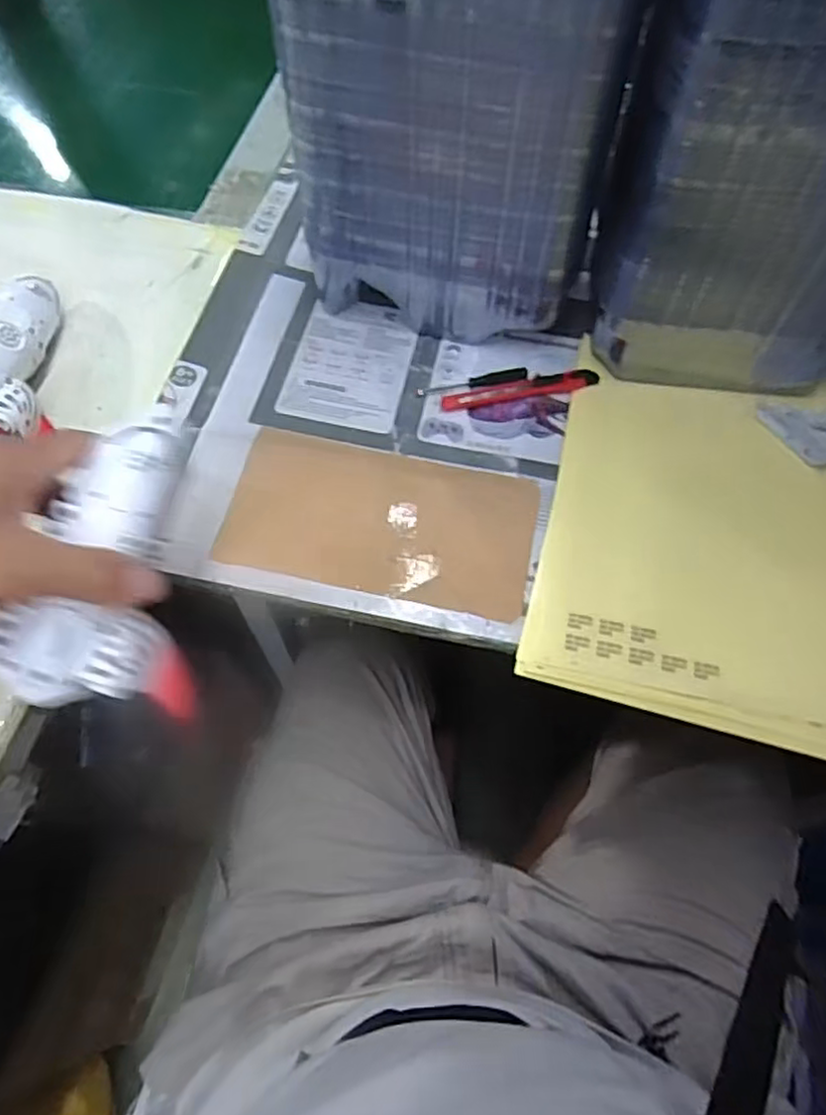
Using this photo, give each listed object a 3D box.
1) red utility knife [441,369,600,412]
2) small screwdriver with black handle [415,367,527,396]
[{"bbox_3d":[0.081,-0.129,0.512,0.120,0.008,0.018,-11,63,-7],"label":"red utility knife"},{"bbox_3d":[0.046,-0.136,0.518,0.088,0.006,0.012,-11,63,-7],"label":"small screwdriver with black handle"}]

